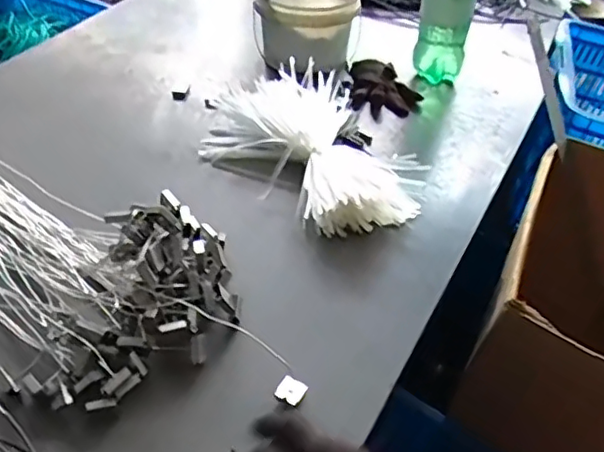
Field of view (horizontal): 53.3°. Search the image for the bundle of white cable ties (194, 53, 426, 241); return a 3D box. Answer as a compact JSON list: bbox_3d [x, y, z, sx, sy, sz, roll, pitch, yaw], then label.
[{"bbox_3d":[0.036,-0.143,1.019,0.403,0.081,0.297,34,50,31],"label":"bundle of white cable ties"}]

